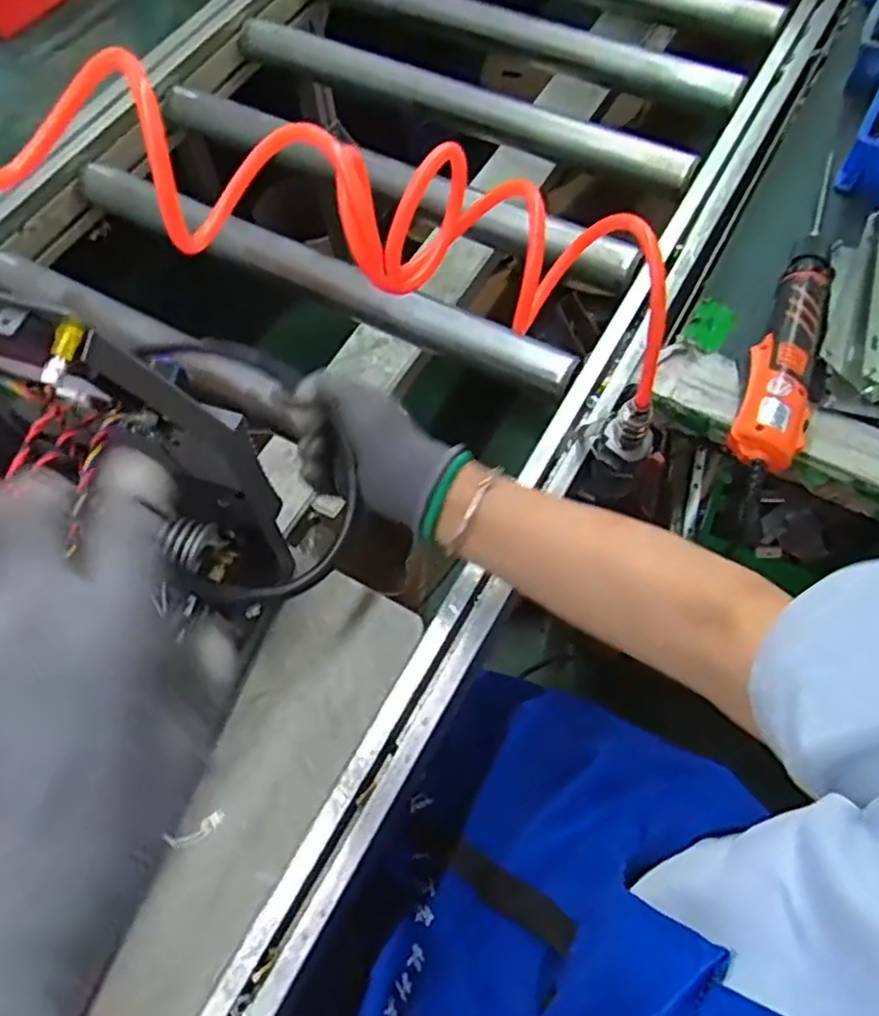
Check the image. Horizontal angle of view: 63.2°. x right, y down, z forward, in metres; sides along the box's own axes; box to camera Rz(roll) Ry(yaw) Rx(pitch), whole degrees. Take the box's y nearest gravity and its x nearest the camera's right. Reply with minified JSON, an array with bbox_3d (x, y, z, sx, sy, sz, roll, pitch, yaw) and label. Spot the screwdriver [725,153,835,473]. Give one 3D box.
[{"bbox_3d":[0.308,-0.176,0.588,0.058,0.041,0.346,22,68,13],"label":"screwdriver"}]

